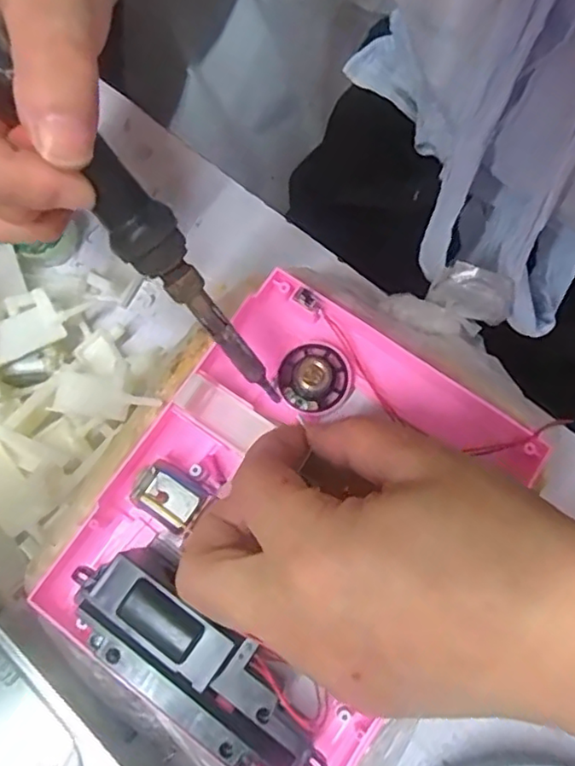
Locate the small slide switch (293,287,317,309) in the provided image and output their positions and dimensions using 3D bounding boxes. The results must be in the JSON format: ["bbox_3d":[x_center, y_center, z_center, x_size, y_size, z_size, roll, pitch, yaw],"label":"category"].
[{"bbox_3d":[0.007,-0.034,0.248,0.009,0.004,0.006,36,79,10],"label":"small slide switch"}]

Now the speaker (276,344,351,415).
[{"bbox_3d":[0.011,-0.004,0.249,0.028,0.011,0.031,34,79,10],"label":"speaker"}]

